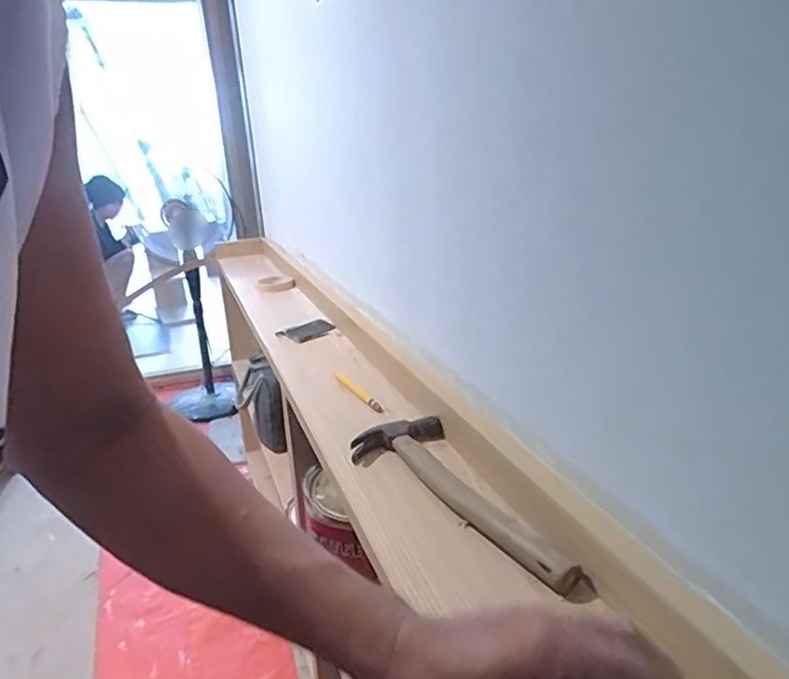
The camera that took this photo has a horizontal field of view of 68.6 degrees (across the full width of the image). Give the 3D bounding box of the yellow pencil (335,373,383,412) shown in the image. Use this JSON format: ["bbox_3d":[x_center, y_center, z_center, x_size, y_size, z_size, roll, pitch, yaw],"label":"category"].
[{"bbox_3d":[-0.053,0.076,0.835,0.014,0.011,0.153,-13,22,-26],"label":"yellow pencil"}]

